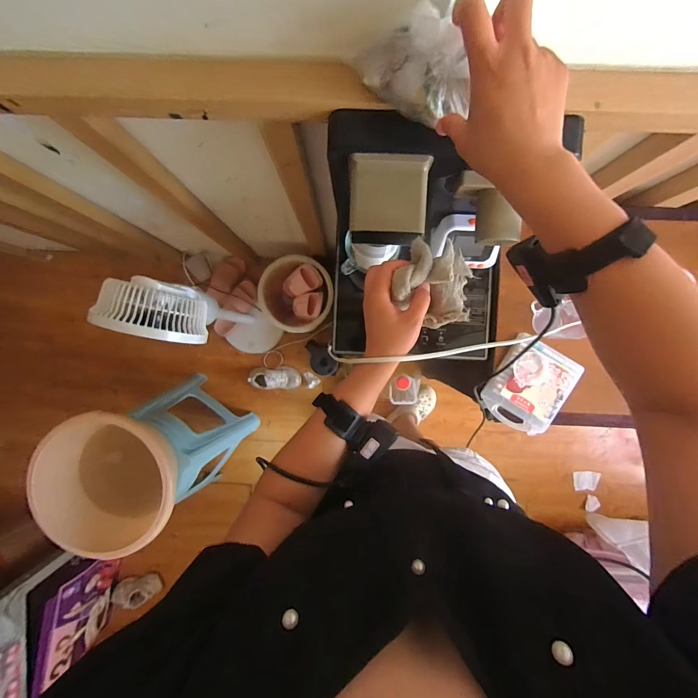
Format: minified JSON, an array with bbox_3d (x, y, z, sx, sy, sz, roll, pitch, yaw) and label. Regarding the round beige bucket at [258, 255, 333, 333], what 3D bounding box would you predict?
[{"bbox_3d":[-0.187,-0.201,1.274,0.257,0.225,0.268,-42,91,2],"label":"round beige bucket"}]

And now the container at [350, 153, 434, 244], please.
[{"bbox_3d":[0.052,-0.199,0.440,0.102,0.030,0.110,2,92,1],"label":"container"}]

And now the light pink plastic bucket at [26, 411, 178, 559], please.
[{"bbox_3d":[-0.644,0.353,0.916,0.329,0.227,0.356,0,92,1],"label":"light pink plastic bucket"}]

